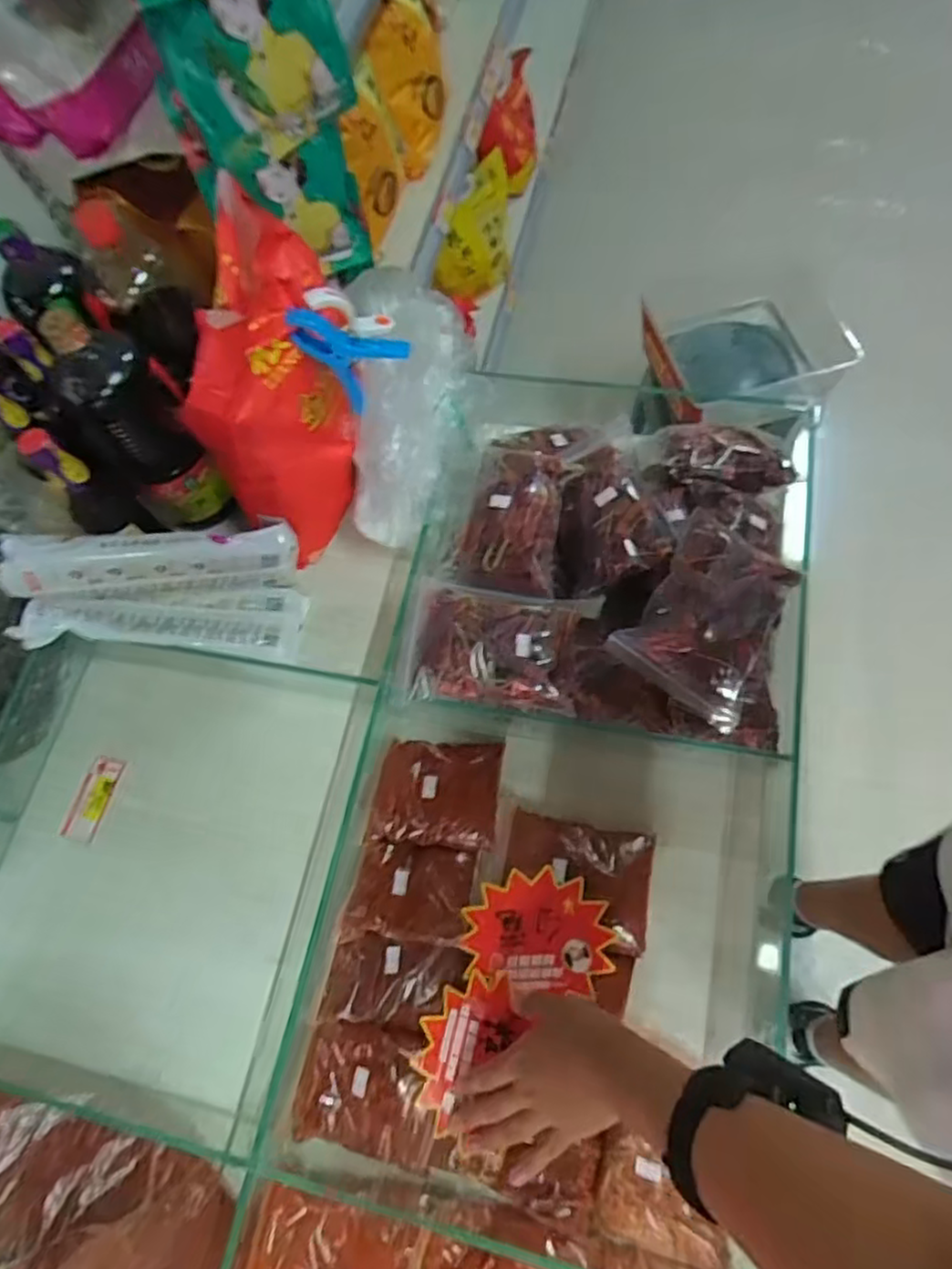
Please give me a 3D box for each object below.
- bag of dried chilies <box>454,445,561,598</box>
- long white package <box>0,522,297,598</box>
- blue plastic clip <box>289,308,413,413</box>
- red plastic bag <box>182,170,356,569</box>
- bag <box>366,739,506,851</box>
[{"bbox_3d":[0.039,-0.132,0.719,0.095,0.054,0.167,6,69,9],"label":"bag of dried chilies"},{"bbox_3d":[-0.335,-0.084,0.716,0.277,0.059,0.038,-7,62,-17],"label":"long white package"},{"bbox_3d":[-0.118,-0.271,0.672,0.104,0.105,0.027,-4,68,5],"label":"blue plastic clip"},{"bbox_3d":[-0.197,-0.250,0.718,0.132,0.294,0.193,23,73,15],"label":"red plastic bag"},{"bbox_3d":[-0.040,0.156,0.688,0.122,0.015,0.106,3,68,8],"label":"bag"}]

